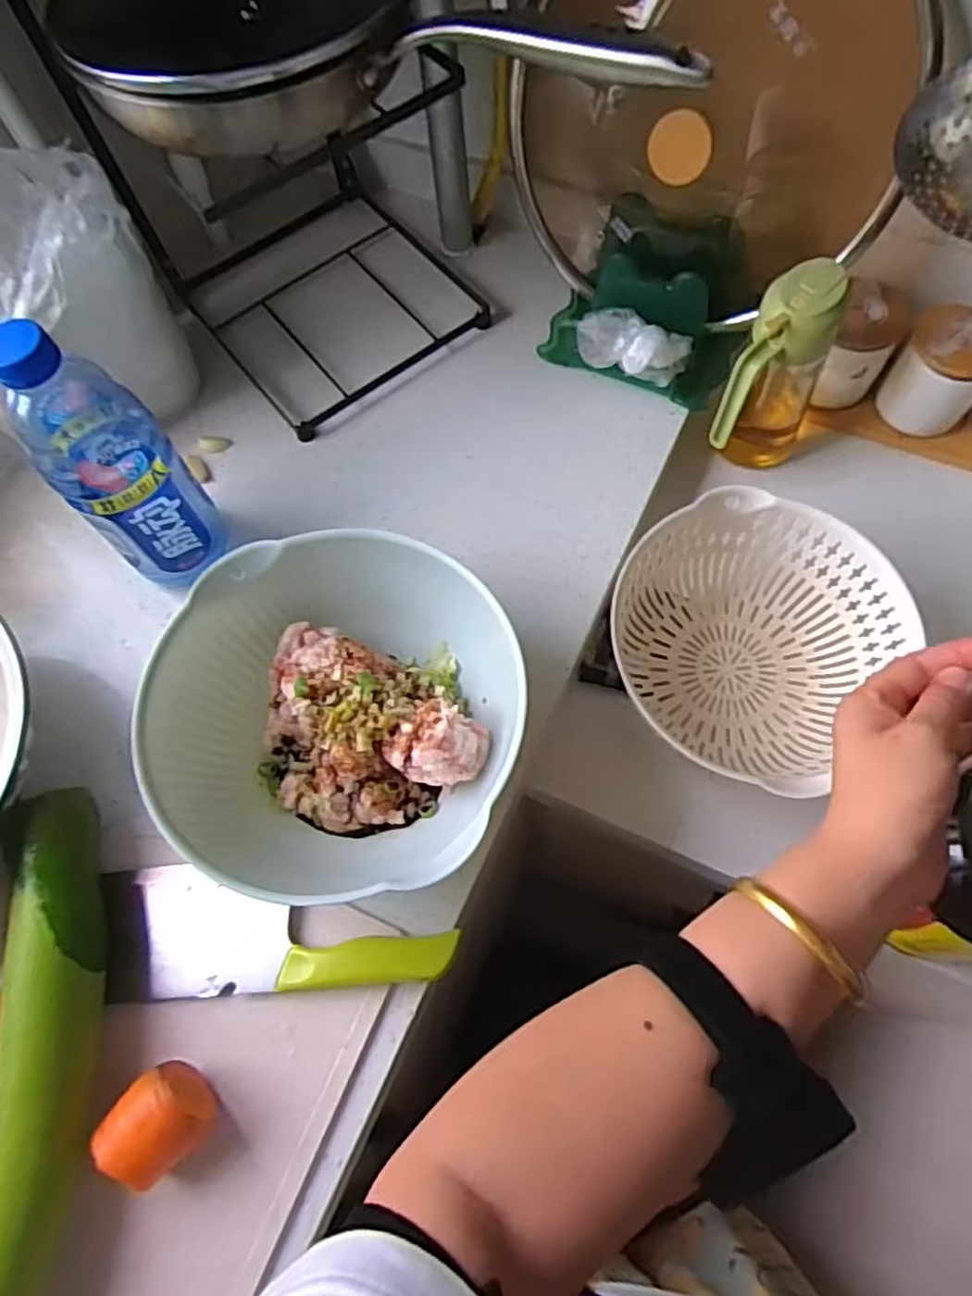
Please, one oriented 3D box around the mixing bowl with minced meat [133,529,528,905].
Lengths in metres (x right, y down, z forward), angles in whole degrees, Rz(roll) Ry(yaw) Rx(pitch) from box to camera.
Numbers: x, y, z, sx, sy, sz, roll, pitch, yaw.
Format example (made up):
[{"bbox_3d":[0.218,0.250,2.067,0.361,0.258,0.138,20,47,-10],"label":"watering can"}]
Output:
[{"bbox_3d":[-0.098,0.046,0.526,0.240,0.113,0.212,1,66,3],"label":"mixing bowl with minced meat"}]

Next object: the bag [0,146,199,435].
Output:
[{"bbox_3d":[-0.347,-0.279,0.588,0.164,0.208,0.147,12,68,8],"label":"bag"}]

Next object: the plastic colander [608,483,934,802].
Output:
[{"bbox_3d":[0.211,-0.012,0.594,0.205,0.102,0.185,36,73,16],"label":"plastic colander"}]

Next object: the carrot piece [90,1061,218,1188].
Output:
[{"bbox_3d":[-0.199,0.290,0.453,0.057,0.054,0.049,-37,70,-13],"label":"carrot piece"}]

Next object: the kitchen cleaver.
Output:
[{"bbox_3d":[-0.141,0.191,0.512,0.232,0.029,0.085,-4,66,1],"label":"kitchen cleaver"}]

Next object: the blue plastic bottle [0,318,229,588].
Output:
[{"bbox_3d":[-0.270,-0.136,0.535,0.080,0.222,0.076,-41,71,-14],"label":"blue plastic bottle"}]

